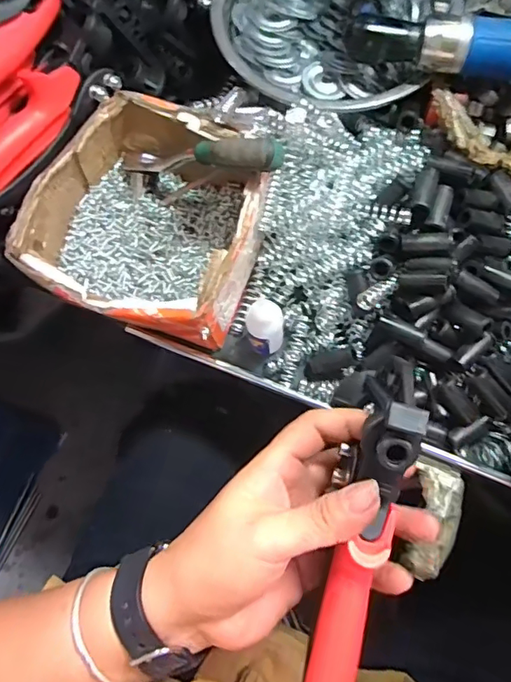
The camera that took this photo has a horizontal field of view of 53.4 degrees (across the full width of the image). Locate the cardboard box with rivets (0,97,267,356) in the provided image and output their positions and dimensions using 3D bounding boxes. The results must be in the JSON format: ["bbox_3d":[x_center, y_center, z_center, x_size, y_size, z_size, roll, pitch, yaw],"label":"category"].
[{"bbox_3d":[-0.072,-0.087,0.373,0.145,0.072,0.160,19,76,7],"label":"cardboard box with rivets"}]

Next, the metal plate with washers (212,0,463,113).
[{"bbox_3d":[0.056,-0.249,0.385,0.164,0.039,0.180,0,75,1],"label":"metal plate with washers"}]

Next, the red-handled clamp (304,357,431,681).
[{"bbox_3d":[0.046,0.112,0.245,0.031,0.025,0.204,13,93,5],"label":"red-handled clamp"}]

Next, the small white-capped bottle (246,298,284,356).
[{"bbox_3d":[0.007,-0.007,0.361,0.025,0.063,0.022,-3,75,1],"label":"small white-capped bottle"}]

